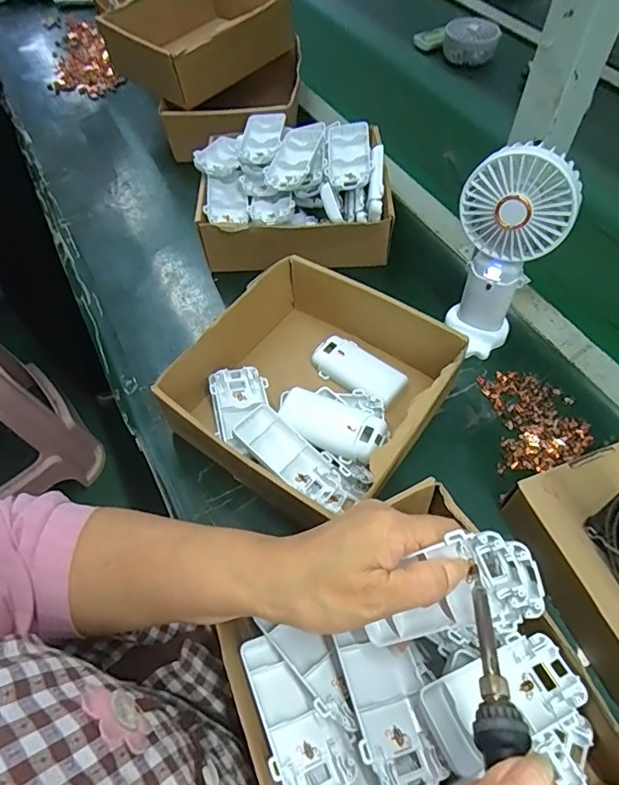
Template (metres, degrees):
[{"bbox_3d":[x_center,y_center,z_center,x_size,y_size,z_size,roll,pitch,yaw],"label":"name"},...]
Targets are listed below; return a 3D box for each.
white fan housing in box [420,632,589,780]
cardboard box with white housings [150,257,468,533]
[{"bbox_3d":[0.114,0.179,0.291,0.091,0.016,0.046,-24,59,-11],"label":"white fan housing in box"},{"bbox_3d":[0.000,-0.005,0.443,0.203,0.073,0.197,34,65,22],"label":"cardboard box with white housings"}]

